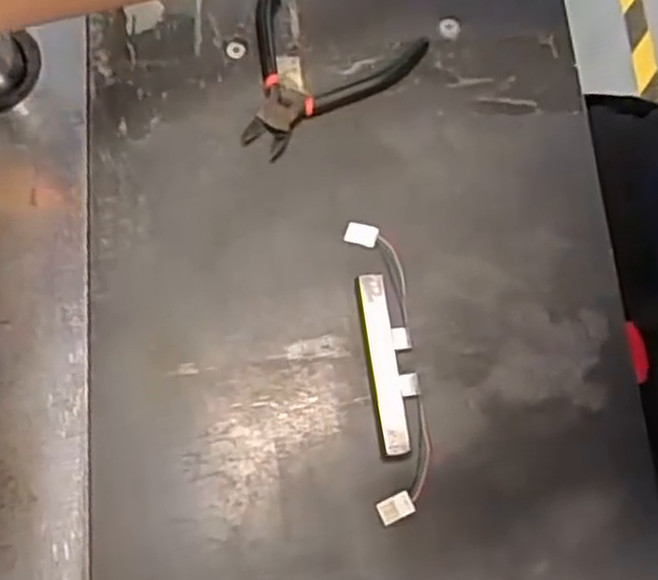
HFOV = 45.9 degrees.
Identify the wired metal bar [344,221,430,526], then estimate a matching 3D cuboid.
[{"bbox_3d":[0.033,0.039,0.417,0.028,0.011,0.160,-6,76,0],"label":"wired metal bar"}]

